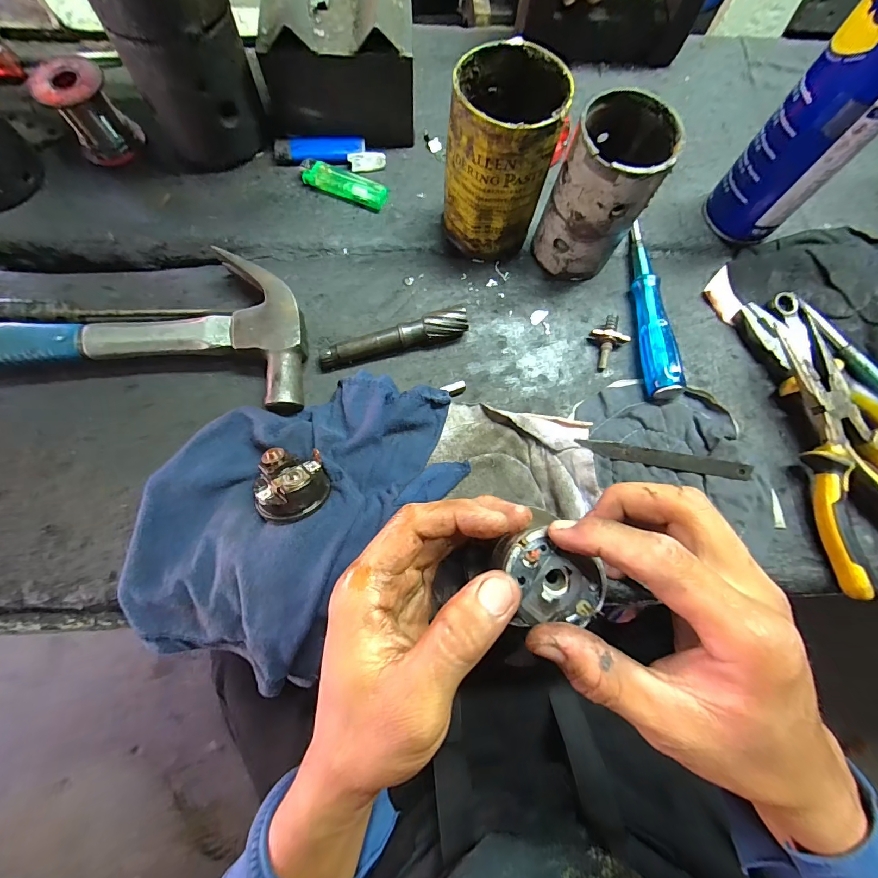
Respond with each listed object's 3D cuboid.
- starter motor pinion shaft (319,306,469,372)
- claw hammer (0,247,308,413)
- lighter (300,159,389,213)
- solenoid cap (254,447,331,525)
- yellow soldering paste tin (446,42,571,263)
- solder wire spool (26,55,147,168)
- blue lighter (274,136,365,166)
[{"bbox_3d":[-0.036,-0.079,0.313,0.116,0.023,0.017,-11,73,-5],"label":"starter motor pinion shaft"},{"bbox_3d":[-0.266,-0.085,0.300,0.331,0.035,0.117,2,73,-1],"label":"claw hammer"},{"bbox_3d":[-0.084,-0.224,0.354,0.077,0.012,0.023,21,73,5],"label":"lighter"},{"bbox_3d":[-0.097,0.030,0.260,0.044,0.026,0.047,1,73,-2],"label":"solenoid cap"},{"bbox_3d":[0.045,-0.204,0.304,0.072,0.117,0.072,1,73,-2],"label":"yellow soldering paste tin"},{"bbox_3d":[-0.294,-0.275,0.339,0.051,0.060,0.051,1,73,-2],"label":"solder wire spool"},{"bbox_3d":[-0.106,-0.257,0.359,0.079,0.013,0.024,-8,73,-4],"label":"blue lighter"}]

